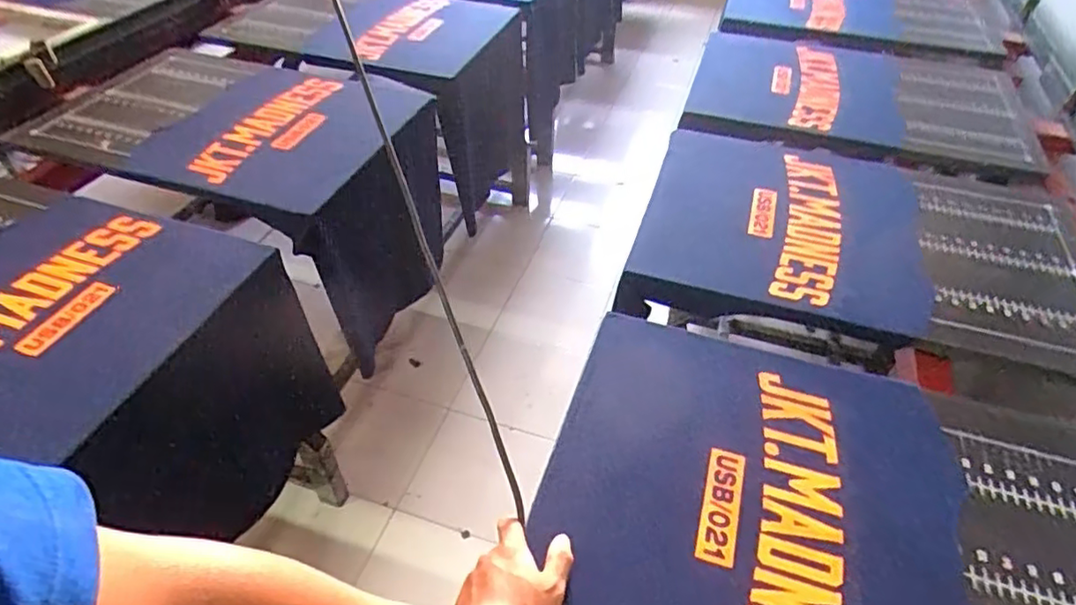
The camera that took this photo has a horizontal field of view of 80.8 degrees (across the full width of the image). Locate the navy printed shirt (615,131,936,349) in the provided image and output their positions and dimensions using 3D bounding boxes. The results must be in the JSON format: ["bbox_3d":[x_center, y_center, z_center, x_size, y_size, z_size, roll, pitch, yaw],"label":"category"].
[{"bbox_3d":[0.351,-0.118,0.947,0.382,0.071,0.426,12,45,10],"label":"navy printed shirt"}]

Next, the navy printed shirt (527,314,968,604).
[{"bbox_3d":[0.202,0.189,0.603,0.368,0.026,0.409,14,46,12],"label":"navy printed shirt"}]

